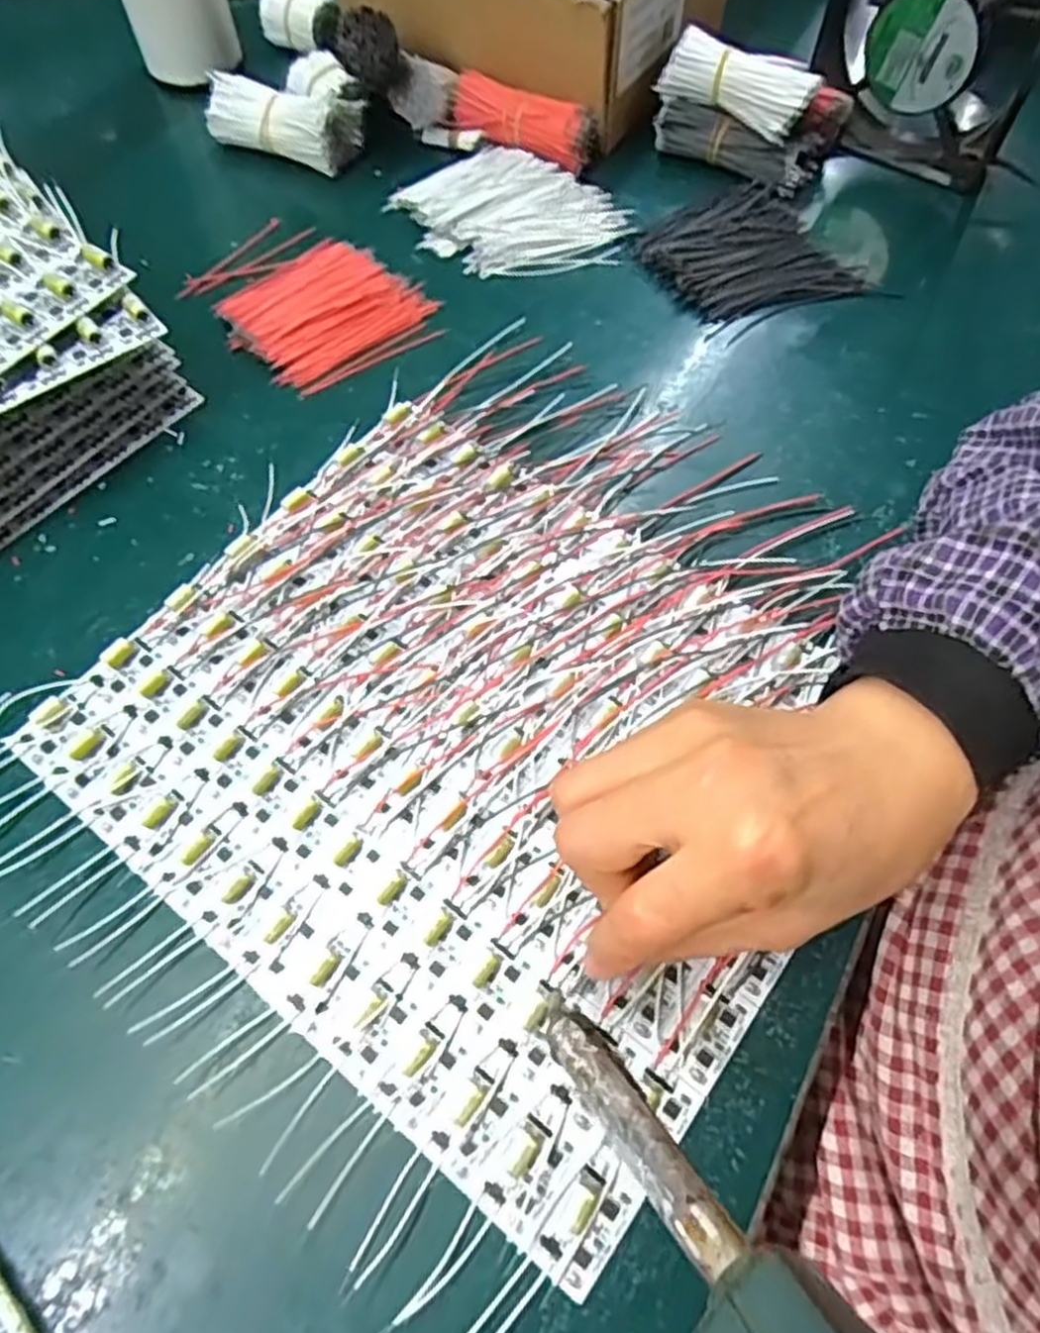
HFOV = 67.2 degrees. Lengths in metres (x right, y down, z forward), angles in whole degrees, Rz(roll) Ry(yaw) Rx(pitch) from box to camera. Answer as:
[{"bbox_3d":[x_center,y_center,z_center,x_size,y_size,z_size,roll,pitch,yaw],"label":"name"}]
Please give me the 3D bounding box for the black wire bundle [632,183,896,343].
[{"bbox_3d":[0.132,-0.236,0.452,0.103,0.014,0.110,-25,65,-12],"label":"black wire bundle"}]

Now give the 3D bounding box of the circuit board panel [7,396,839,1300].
[{"bbox_3d":[-0.019,0.023,0.318,0.282,0.010,0.247,35,68,17],"label":"circuit board panel"}]

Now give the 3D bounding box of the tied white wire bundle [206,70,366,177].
[{"bbox_3d":[-0.150,-0.348,0.495,0.100,0.033,0.040,15,64,8],"label":"tied white wire bundle"}]

